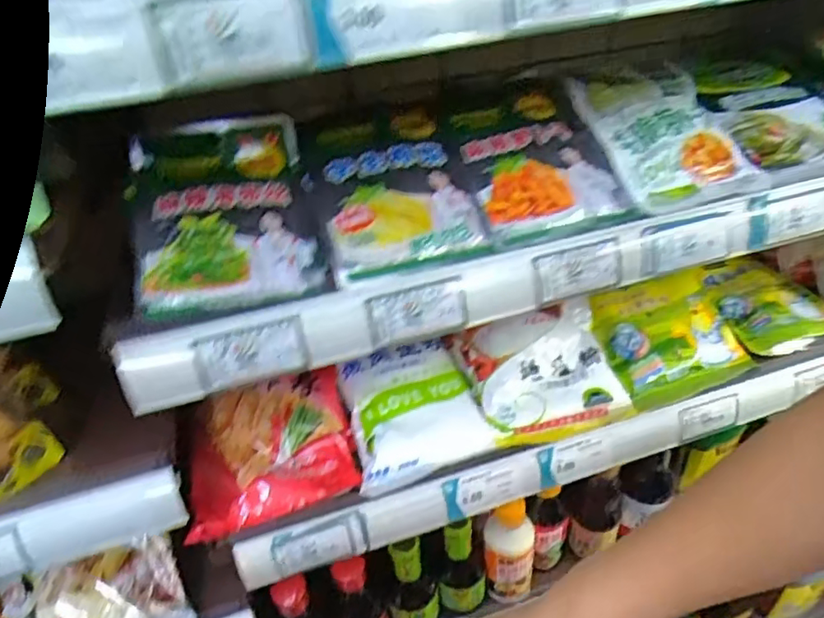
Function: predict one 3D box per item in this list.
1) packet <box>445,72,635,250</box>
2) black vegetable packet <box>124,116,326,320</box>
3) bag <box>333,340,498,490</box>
[{"bbox_3d":[0.088,-0.097,0.421,0.106,0.022,0.116,-11,58,-8],"label":"packet"},{"bbox_3d":[-0.122,-0.053,0.376,0.119,0.028,0.129,-10,58,-13],"label":"black vegetable packet"},{"bbox_3d":[-0.002,0.087,0.523,0.115,0.032,0.124,-16,39,-14],"label":"bag"}]

